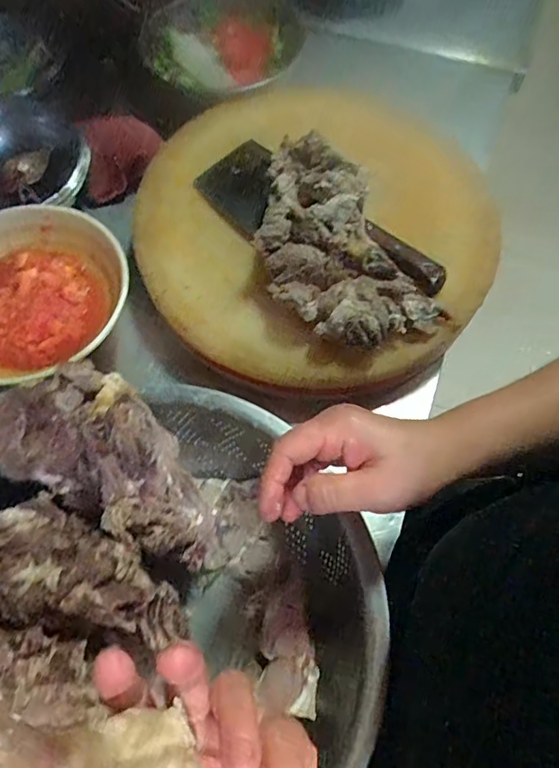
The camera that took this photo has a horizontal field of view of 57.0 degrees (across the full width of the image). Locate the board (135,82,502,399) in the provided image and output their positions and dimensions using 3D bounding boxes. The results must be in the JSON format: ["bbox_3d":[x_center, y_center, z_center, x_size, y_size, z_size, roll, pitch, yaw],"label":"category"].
[{"bbox_3d":[0.038,-0.168,0.582,0.383,0.054,0.366,-1,68,2],"label":"board"}]

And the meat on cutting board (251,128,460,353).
[{"bbox_3d":[0.047,-0.134,0.518,0.138,0.083,0.233,-33,71,-11],"label":"meat on cutting board"}]

